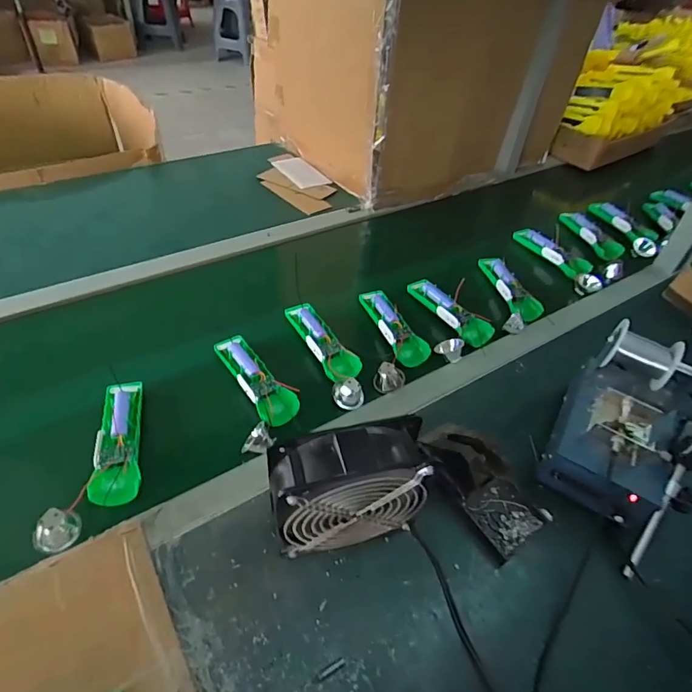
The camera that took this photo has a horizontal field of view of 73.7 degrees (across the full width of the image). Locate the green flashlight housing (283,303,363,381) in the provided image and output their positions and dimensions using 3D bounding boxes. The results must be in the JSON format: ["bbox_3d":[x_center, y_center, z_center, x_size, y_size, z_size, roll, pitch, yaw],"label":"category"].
[{"bbox_3d":[-0.038,-0.007,0.683,0.046,0.029,0.164,-23,53,-25],"label":"green flashlight housing"}]

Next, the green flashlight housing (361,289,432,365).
[{"bbox_3d":[0.071,-0.035,0.709,0.041,0.022,0.162,-14,49,-18],"label":"green flashlight housing"}]

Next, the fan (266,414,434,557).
[{"bbox_3d":[0.000,0.139,0.455,0.143,0.145,0.067,-9,48,-14],"label":"fan"}]

